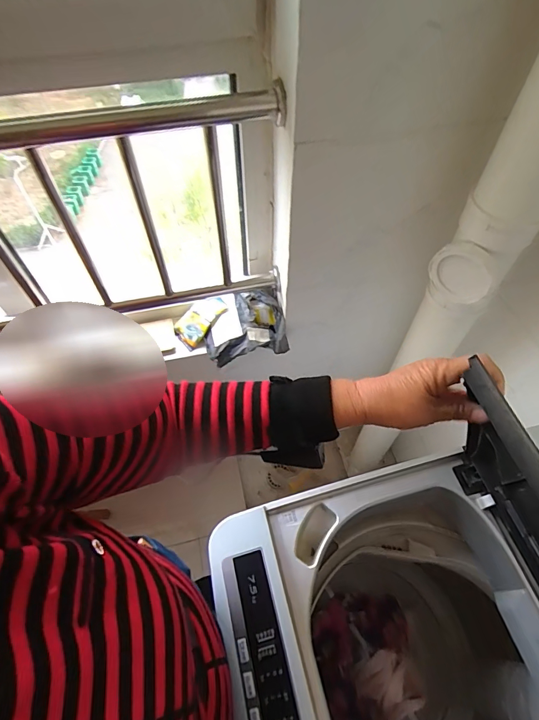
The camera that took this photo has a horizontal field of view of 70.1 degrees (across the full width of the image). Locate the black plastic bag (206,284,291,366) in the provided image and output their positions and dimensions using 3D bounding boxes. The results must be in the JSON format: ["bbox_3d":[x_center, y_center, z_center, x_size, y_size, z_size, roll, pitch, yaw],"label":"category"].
[{"bbox_3d":[-0.062,-0.084,0.935,0.192,0.092,0.153,-8,57,-5],"label":"black plastic bag"}]

